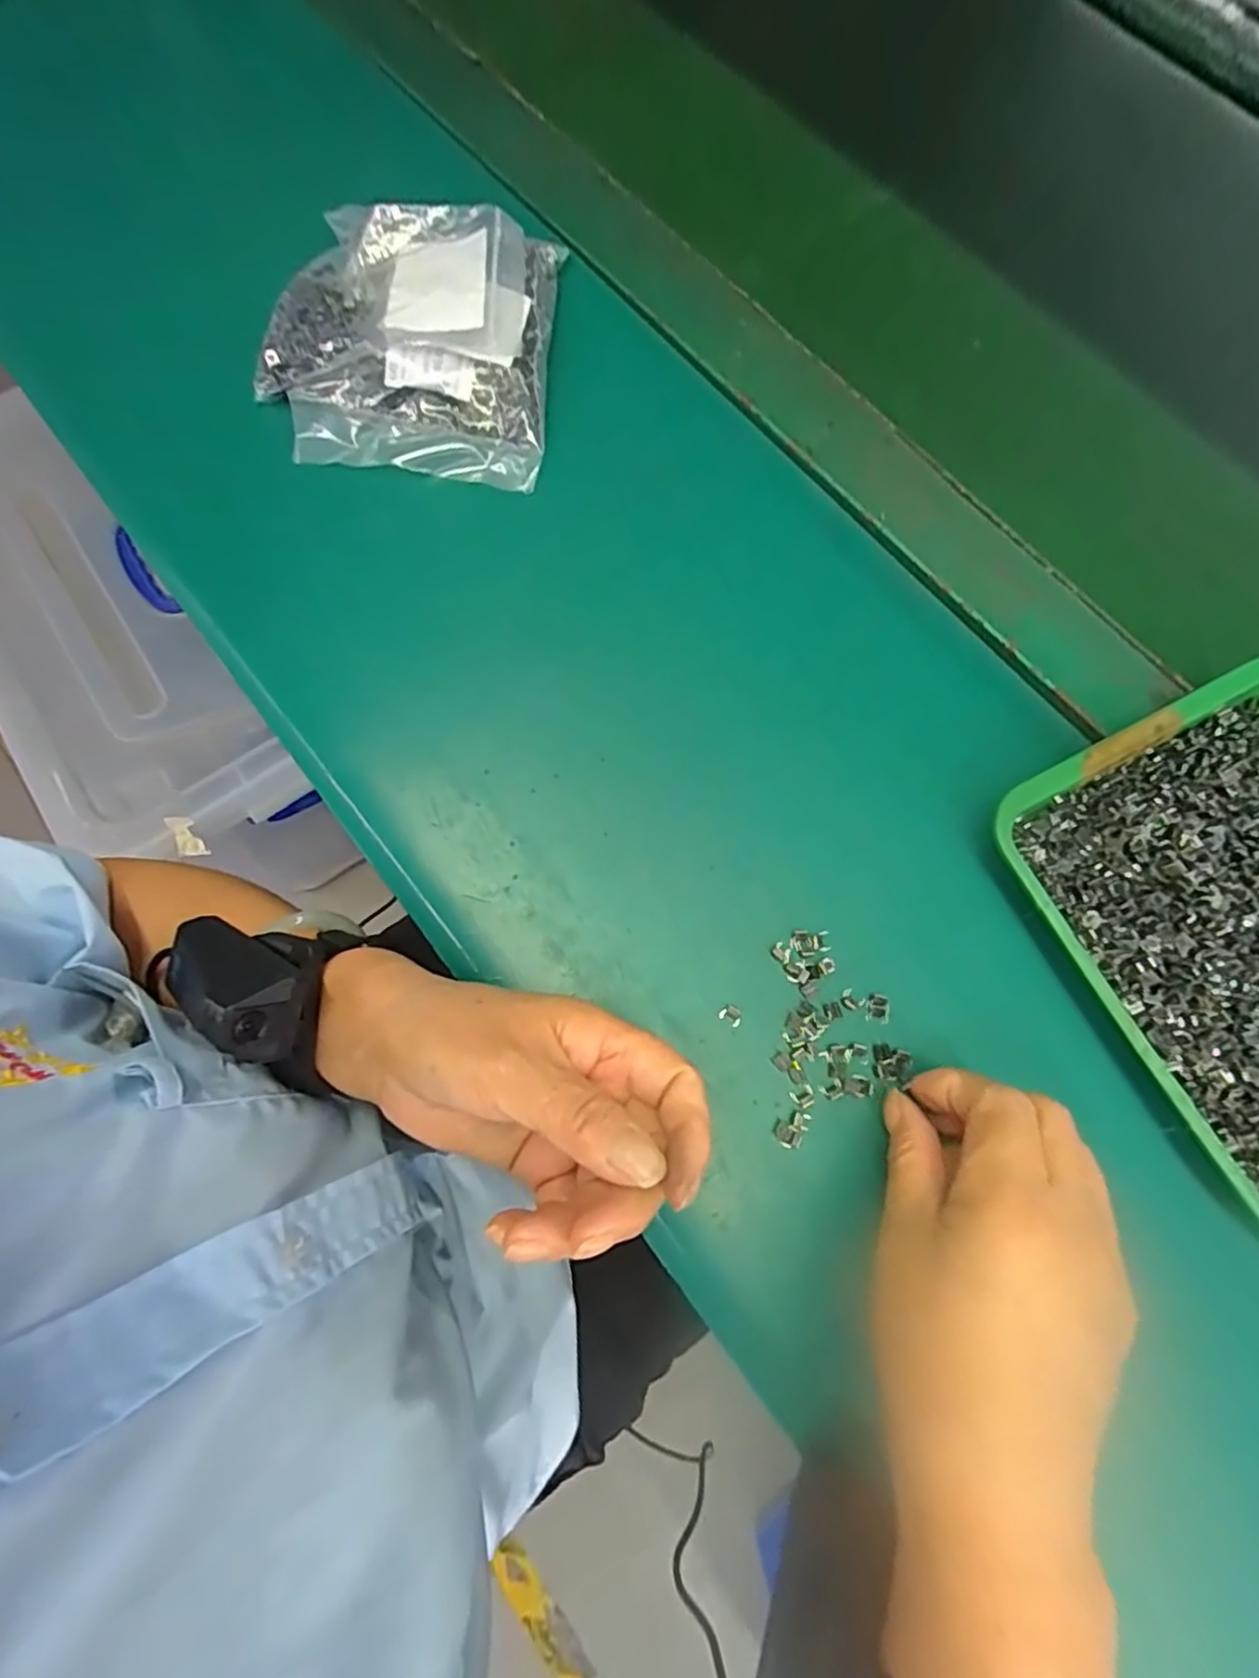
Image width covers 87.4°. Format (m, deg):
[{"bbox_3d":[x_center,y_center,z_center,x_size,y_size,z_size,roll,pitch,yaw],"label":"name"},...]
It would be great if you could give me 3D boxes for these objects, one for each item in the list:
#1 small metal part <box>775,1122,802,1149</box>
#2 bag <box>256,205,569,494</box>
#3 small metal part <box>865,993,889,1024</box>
[{"bbox_3d":[0.064,0.120,0.265,0.011,0.004,0.008,22,77,7],"label":"small metal part"},{"bbox_3d":[-0.118,-0.271,0.355,0.144,0.044,0.148,3,74,0],"label":"bag"},{"bbox_3d":[0.106,0.072,0.279,0.009,0.004,0.012,12,76,5],"label":"small metal part"}]

